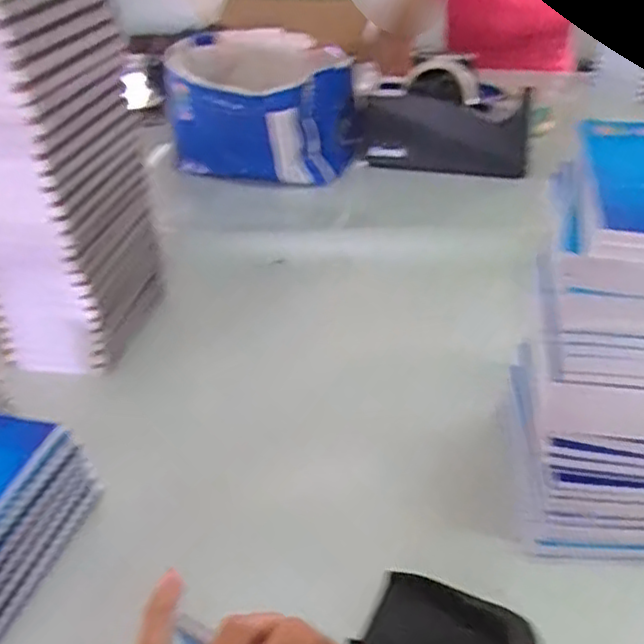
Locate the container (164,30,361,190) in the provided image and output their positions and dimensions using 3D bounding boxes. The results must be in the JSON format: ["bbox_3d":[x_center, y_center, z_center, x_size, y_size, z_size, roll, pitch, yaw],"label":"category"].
[{"bbox_3d":[-0.068,-0.262,0.836,0.217,0.129,0.222,-2,37,2],"label":"container"}]

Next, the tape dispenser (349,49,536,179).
[{"bbox_3d":[0.141,-0.243,0.804,0.199,0.119,0.066,2,37,7],"label":"tape dispenser"}]

